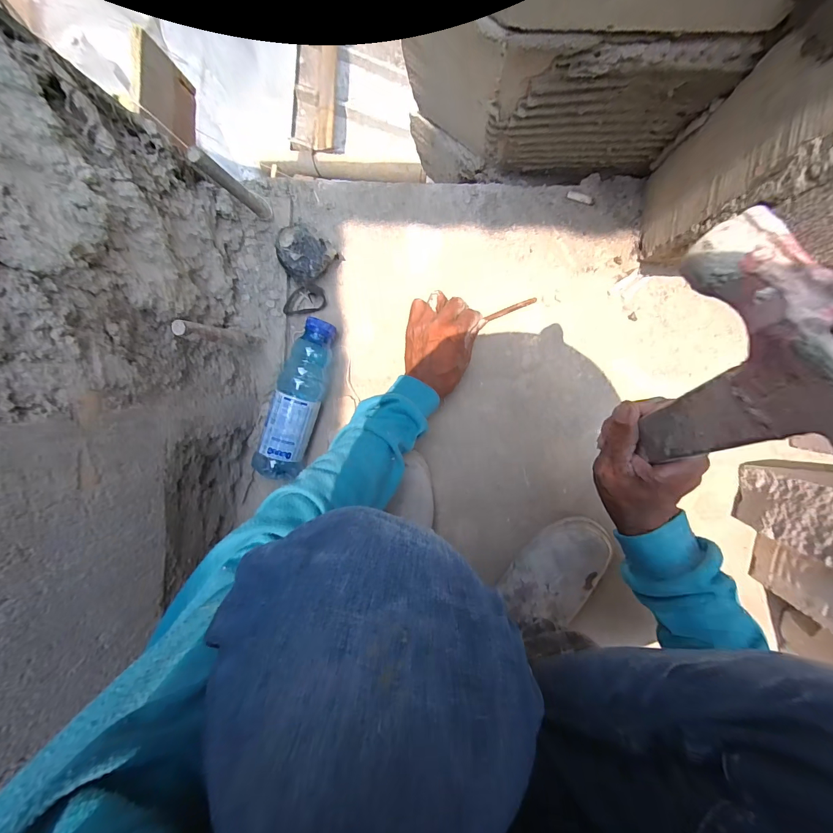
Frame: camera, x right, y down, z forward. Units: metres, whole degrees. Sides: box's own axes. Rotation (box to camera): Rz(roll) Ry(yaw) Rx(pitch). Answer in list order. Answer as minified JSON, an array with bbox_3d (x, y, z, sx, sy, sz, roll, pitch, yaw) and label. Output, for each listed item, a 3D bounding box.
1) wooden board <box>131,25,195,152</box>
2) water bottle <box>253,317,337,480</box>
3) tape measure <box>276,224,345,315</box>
[{"bbox_3d":[-0.343,-0.438,0.507,0.013,0.115,0.100,5,97,5],"label":"wooden board"},{"bbox_3d":[-0.160,-0.025,0.500,0.060,0.070,0.211,15,98,4],"label":"water bottle"},{"bbox_3d":[-0.150,-0.186,0.483,0.062,0.056,0.103,26,98,2],"label":"tape measure"}]

